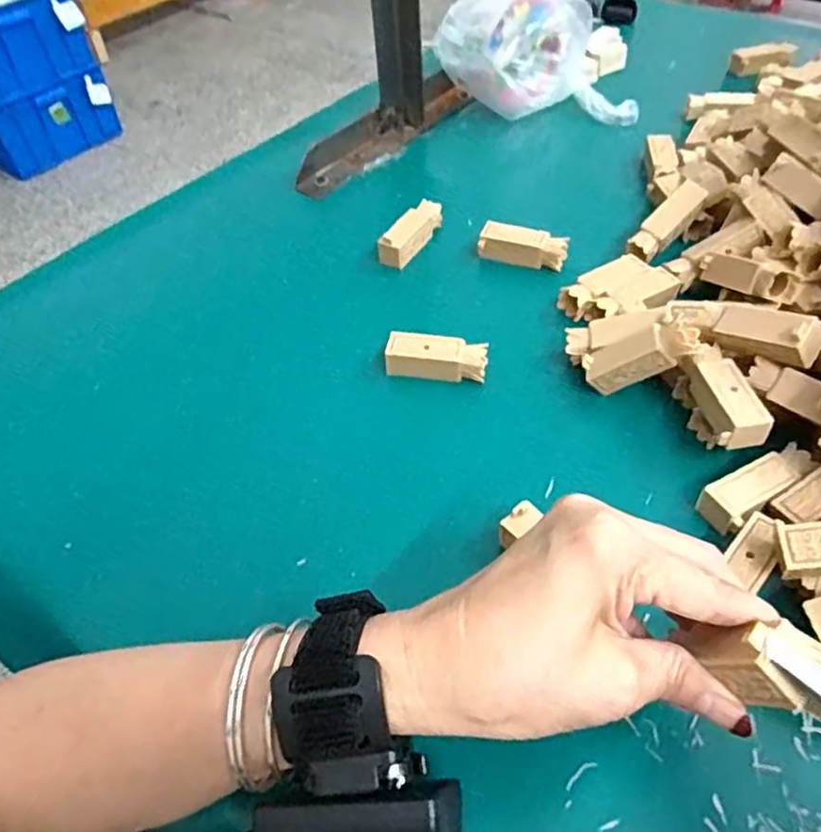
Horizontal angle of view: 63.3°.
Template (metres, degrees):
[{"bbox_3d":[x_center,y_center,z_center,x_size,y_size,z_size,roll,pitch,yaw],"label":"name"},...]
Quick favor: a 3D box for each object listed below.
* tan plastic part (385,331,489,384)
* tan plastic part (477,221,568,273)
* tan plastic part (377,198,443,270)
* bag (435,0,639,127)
[{"bbox_3d":[0.016,-0.036,0.409,0.060,0.018,0.020,5,50,9],"label":"tan plastic part"},{"bbox_3d":[0.081,-0.122,0.480,0.062,0.024,0.017,13,51,15],"label":"tan plastic part"},{"bbox_3d":[0.001,-0.137,0.498,0.019,0.023,0.063,25,55,24],"label":"tan plastic part"},{"bbox_3d":[0.108,-0.336,0.609,0.135,0.092,0.167,-20,51,-13],"label":"bag"}]

